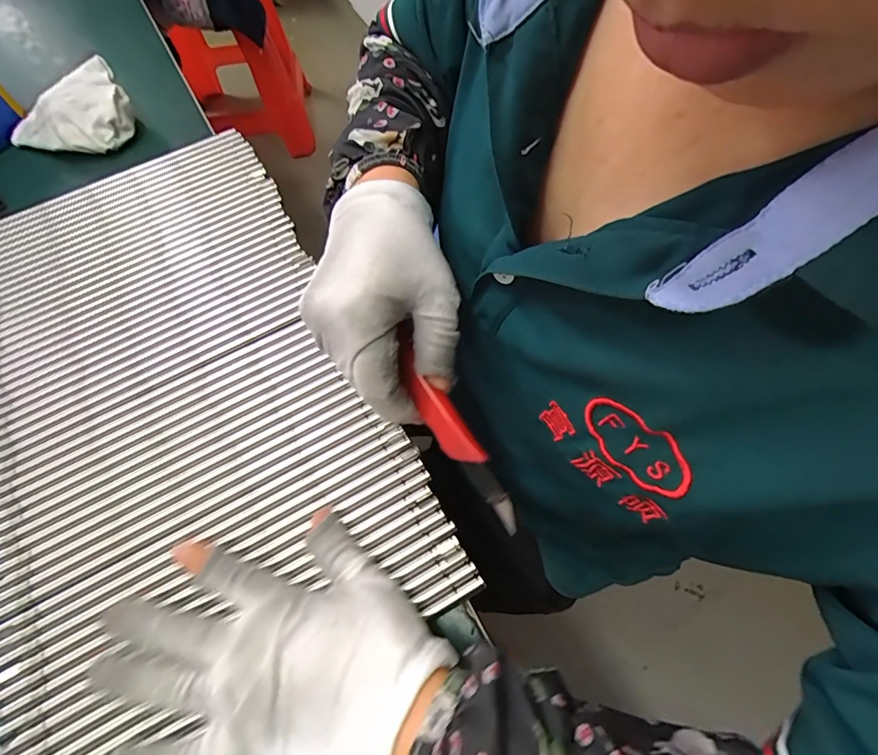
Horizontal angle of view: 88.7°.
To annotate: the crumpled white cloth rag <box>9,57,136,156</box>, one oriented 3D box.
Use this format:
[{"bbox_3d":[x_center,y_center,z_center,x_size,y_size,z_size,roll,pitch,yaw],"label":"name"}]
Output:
[{"bbox_3d":[-0.333,-0.231,0.403,0.109,0.040,0.072,-26,66,-8],"label":"crumpled white cloth rag"}]

